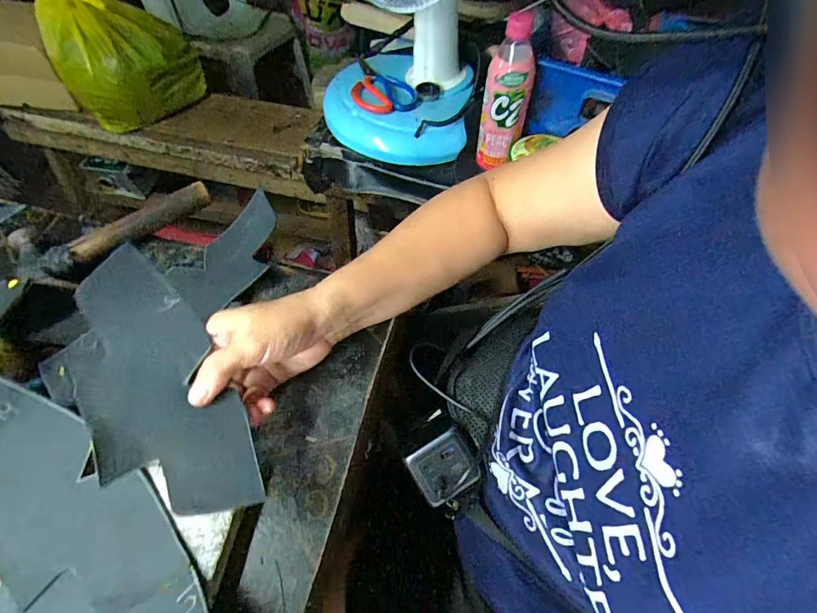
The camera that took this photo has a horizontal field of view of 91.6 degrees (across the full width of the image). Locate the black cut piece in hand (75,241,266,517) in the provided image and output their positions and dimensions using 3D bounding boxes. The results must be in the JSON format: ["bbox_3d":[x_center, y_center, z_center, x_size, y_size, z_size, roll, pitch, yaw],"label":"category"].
[{"bbox_3d":[-0.167,0.054,0.259,0.079,0.028,0.183,-29,78,-19],"label":"black cut piece in hand"}]

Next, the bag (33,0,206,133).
[{"bbox_3d":[-0.654,-0.591,0.925,0.280,0.252,0.215,-19,59,-14],"label":"bag"}]

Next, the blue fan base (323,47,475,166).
[{"bbox_3d":[-0.016,-0.355,0.683,0.253,0.050,0.264,-2,56,-3],"label":"blue fan base"}]

